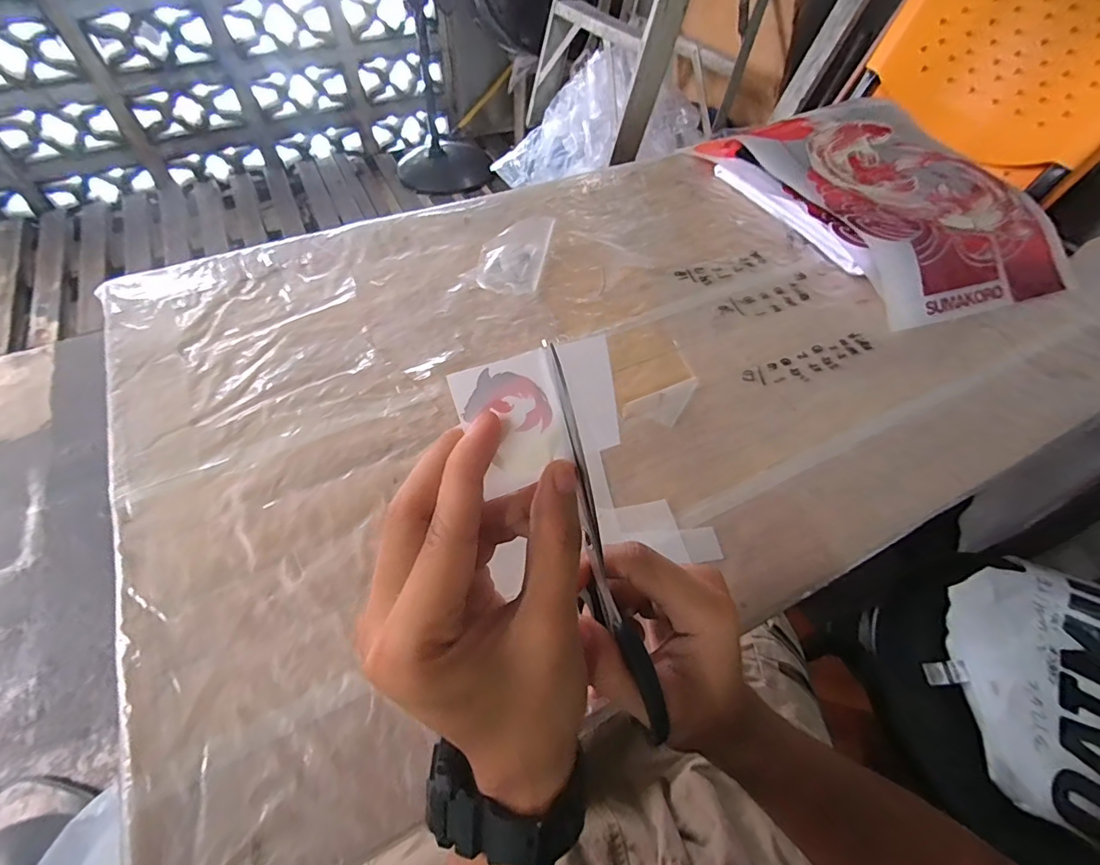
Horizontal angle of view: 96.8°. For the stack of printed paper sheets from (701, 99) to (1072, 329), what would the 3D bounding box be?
[{"bbox_3d":[0.405,-0.287,0.596,0.259,0.055,0.372,-17,58,-14],"label":"stack of printed paper sheets"}]

